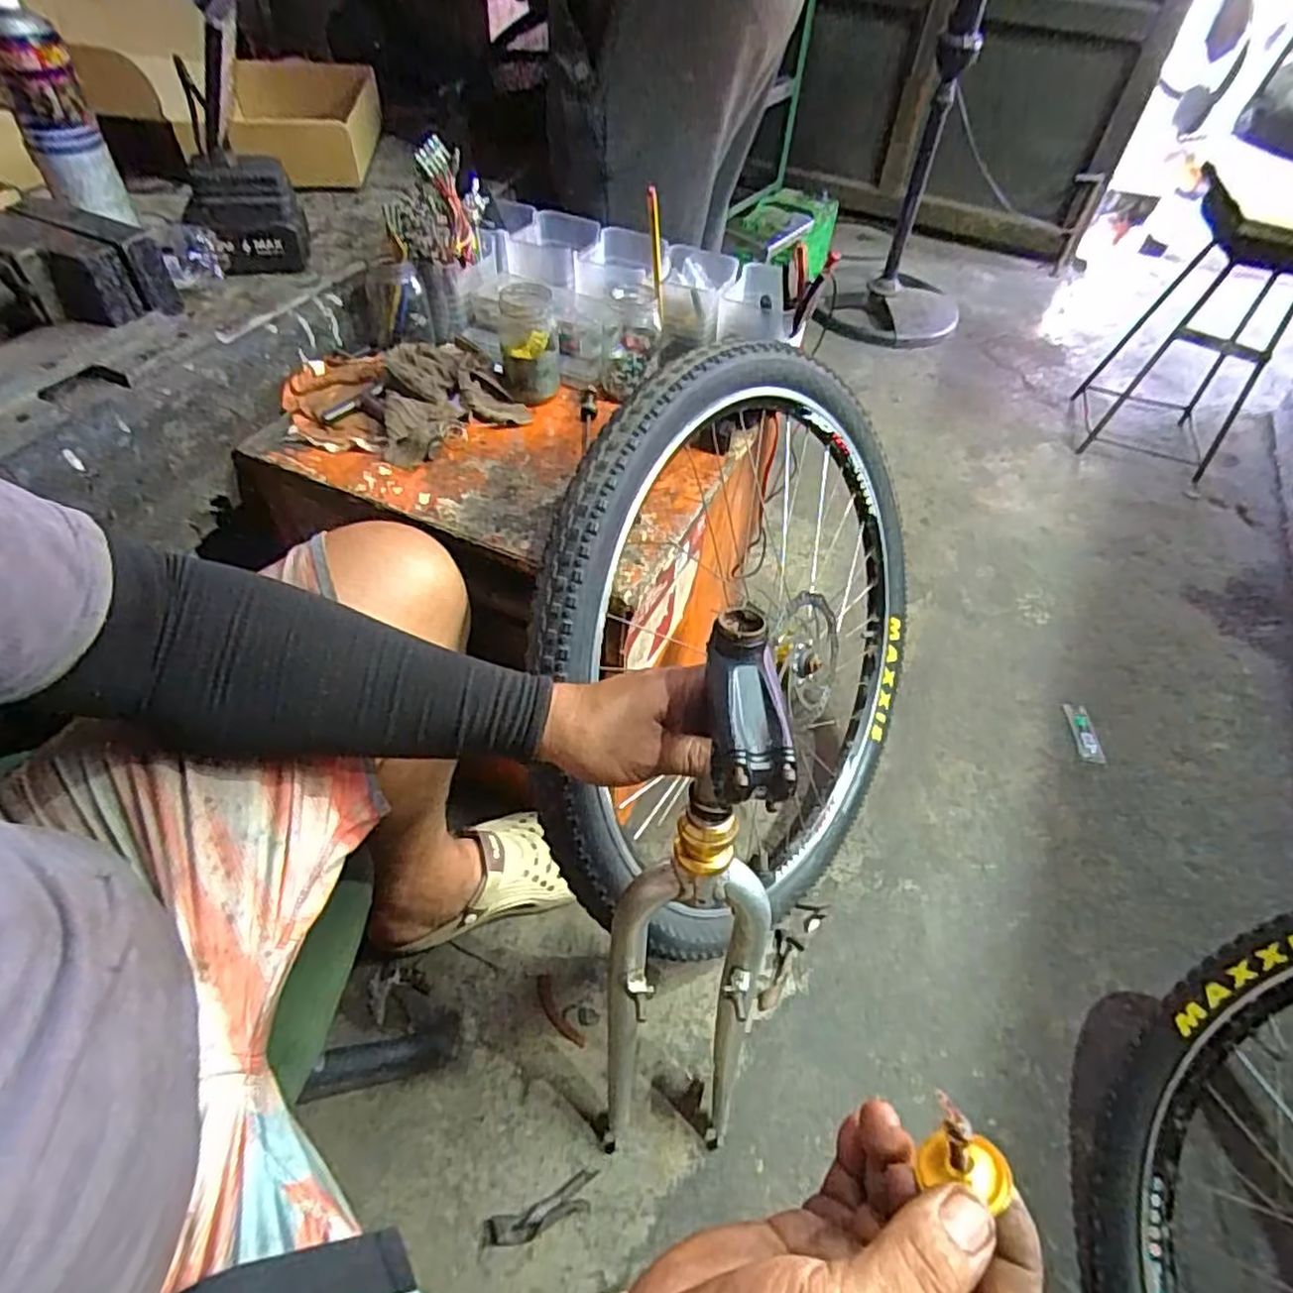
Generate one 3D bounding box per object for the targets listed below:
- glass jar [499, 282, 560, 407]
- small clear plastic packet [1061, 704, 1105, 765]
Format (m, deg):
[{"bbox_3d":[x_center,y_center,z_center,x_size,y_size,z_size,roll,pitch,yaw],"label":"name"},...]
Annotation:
[{"bbox_3d":[-0.124,-0.314,0.768,0.061,0.103,0.060,-3,51,-7],"label":"glass jar"},{"bbox_3d":[0.685,0.135,1.138,0.038,0.010,0.112,8,51,1],"label":"small clear plastic packet"}]

